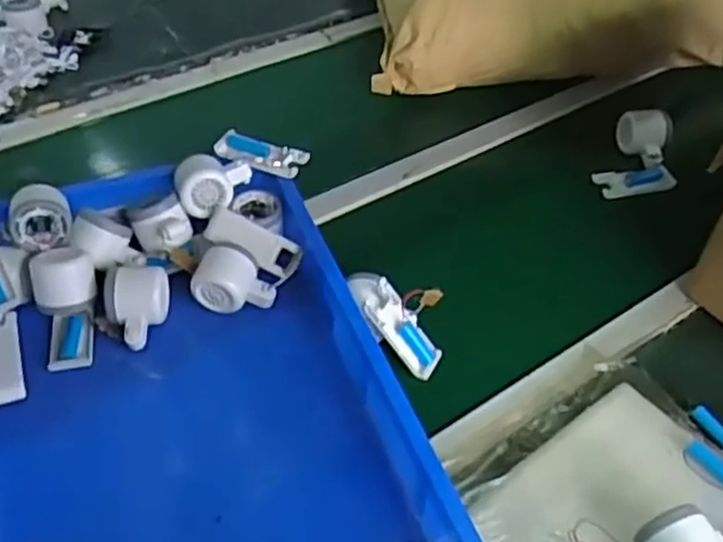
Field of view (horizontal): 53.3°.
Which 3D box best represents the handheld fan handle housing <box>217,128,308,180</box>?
[{"bbox_3d":[-0.118,-0.135,0.831,0.108,0.016,0.046,18,48,13],"label":"handheld fan handle housing"}]

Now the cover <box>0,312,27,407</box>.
[{"bbox_3d":[-0.348,0.086,0.693,0.038,0.015,0.104,-15,49,-17],"label":"cover"}]

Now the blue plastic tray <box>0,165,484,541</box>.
[{"bbox_3d":[-0.167,0.113,0.647,0.367,0.074,0.519,-15,51,-16],"label":"blue plastic tray"}]

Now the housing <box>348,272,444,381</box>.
[{"bbox_3d":[0.040,0.047,0.722,0.120,0.056,0.070,44,66,-15],"label":"housing"}]

